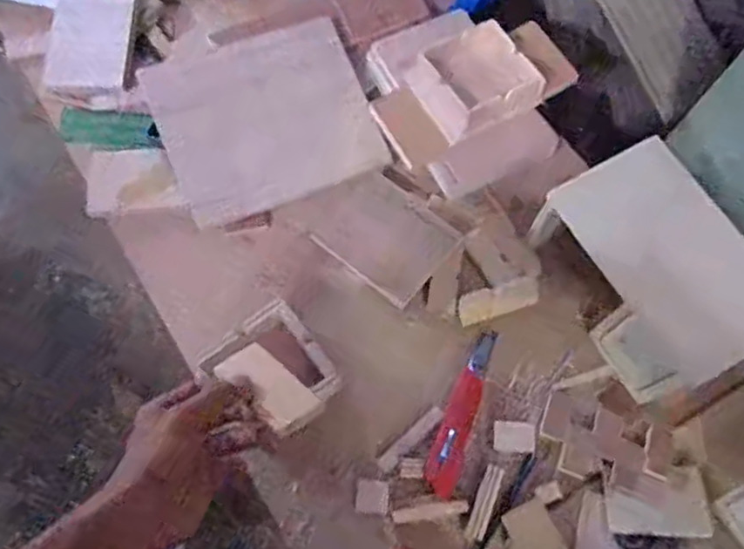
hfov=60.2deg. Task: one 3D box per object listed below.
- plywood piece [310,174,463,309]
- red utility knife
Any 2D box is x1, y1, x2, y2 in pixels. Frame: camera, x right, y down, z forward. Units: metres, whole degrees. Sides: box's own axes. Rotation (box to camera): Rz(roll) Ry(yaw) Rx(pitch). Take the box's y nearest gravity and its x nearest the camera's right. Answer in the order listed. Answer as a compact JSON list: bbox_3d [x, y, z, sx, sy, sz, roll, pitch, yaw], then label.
[{"bbox_3d":[0.015,-0.045,0.733,0.145,0.008,0.112,38,71,12],"label":"plywood piece"},{"bbox_3d":[0.095,0.139,0.660,0.032,0.011,0.176,21,68,6],"label":"red utility knife"}]

